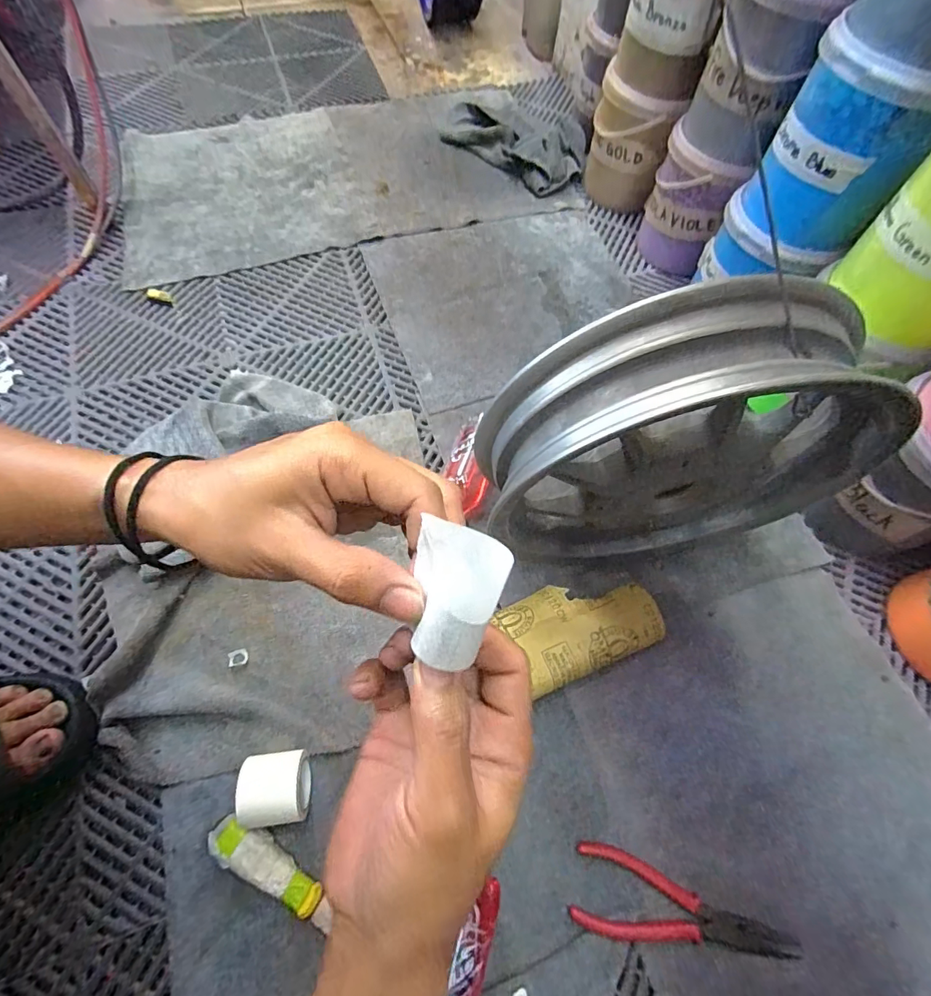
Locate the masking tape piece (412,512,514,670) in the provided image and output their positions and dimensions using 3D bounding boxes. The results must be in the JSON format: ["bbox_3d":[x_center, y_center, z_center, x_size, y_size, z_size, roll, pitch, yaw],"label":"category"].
[{"bbox_3d":[-0.005,0.036,0.173,0.034,0.013,0.051,23,95,21],"label":"masking tape piece"}]

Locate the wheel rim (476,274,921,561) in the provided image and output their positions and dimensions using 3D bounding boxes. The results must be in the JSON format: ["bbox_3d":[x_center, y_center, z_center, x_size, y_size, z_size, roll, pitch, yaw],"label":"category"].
[{"bbox_3d":[0.174,-0.021,0.426,0.322,0.329,0.080,-3,65,-5],"label":"wheel rim"}]

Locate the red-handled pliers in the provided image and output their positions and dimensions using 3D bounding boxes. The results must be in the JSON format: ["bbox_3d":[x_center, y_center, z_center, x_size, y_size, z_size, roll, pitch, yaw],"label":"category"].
[{"bbox_3d":[0.192,0.367,0.417,0.198,0.013,0.061,18,65,5],"label":"red-handled pliers"}]

